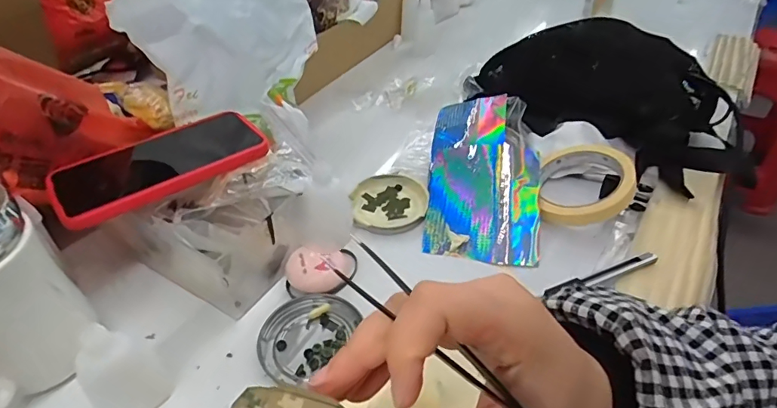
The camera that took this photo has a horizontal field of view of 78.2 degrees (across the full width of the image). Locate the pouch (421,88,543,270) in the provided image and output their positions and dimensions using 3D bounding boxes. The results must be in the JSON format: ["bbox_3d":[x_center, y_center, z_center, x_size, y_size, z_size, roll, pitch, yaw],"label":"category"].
[{"bbox_3d":[0.093,-0.031,0.469,0.103,0.024,0.184,2,58,11],"label":"pouch"}]

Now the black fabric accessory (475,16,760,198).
[{"bbox_3d":[0.253,-0.136,0.561,0.318,0.093,0.168,25,47,28],"label":"black fabric accessory"}]

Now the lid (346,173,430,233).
[{"bbox_3d":[0.001,-0.001,0.477,0.074,0.011,0.077,-1,40,1],"label":"lid"}]

